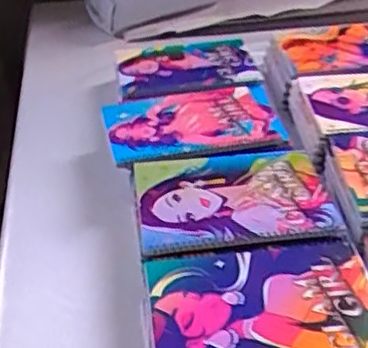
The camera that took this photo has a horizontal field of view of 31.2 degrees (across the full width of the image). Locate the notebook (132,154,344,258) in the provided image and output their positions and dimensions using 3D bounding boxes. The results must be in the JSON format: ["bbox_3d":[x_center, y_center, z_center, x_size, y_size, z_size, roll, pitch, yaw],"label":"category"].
[{"bbox_3d":[0.051,0.025,0.704,0.200,0.018,0.150,-6,34,-4],"label":"notebook"}]

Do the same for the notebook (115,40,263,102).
[{"bbox_3d":[0.003,-0.159,0.978,0.199,0.020,0.164,-10,38,-4],"label":"notebook"}]

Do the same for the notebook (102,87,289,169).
[{"bbox_3d":[0.010,-0.064,0.834,0.215,0.020,0.152,-6,34,-3],"label":"notebook"}]

